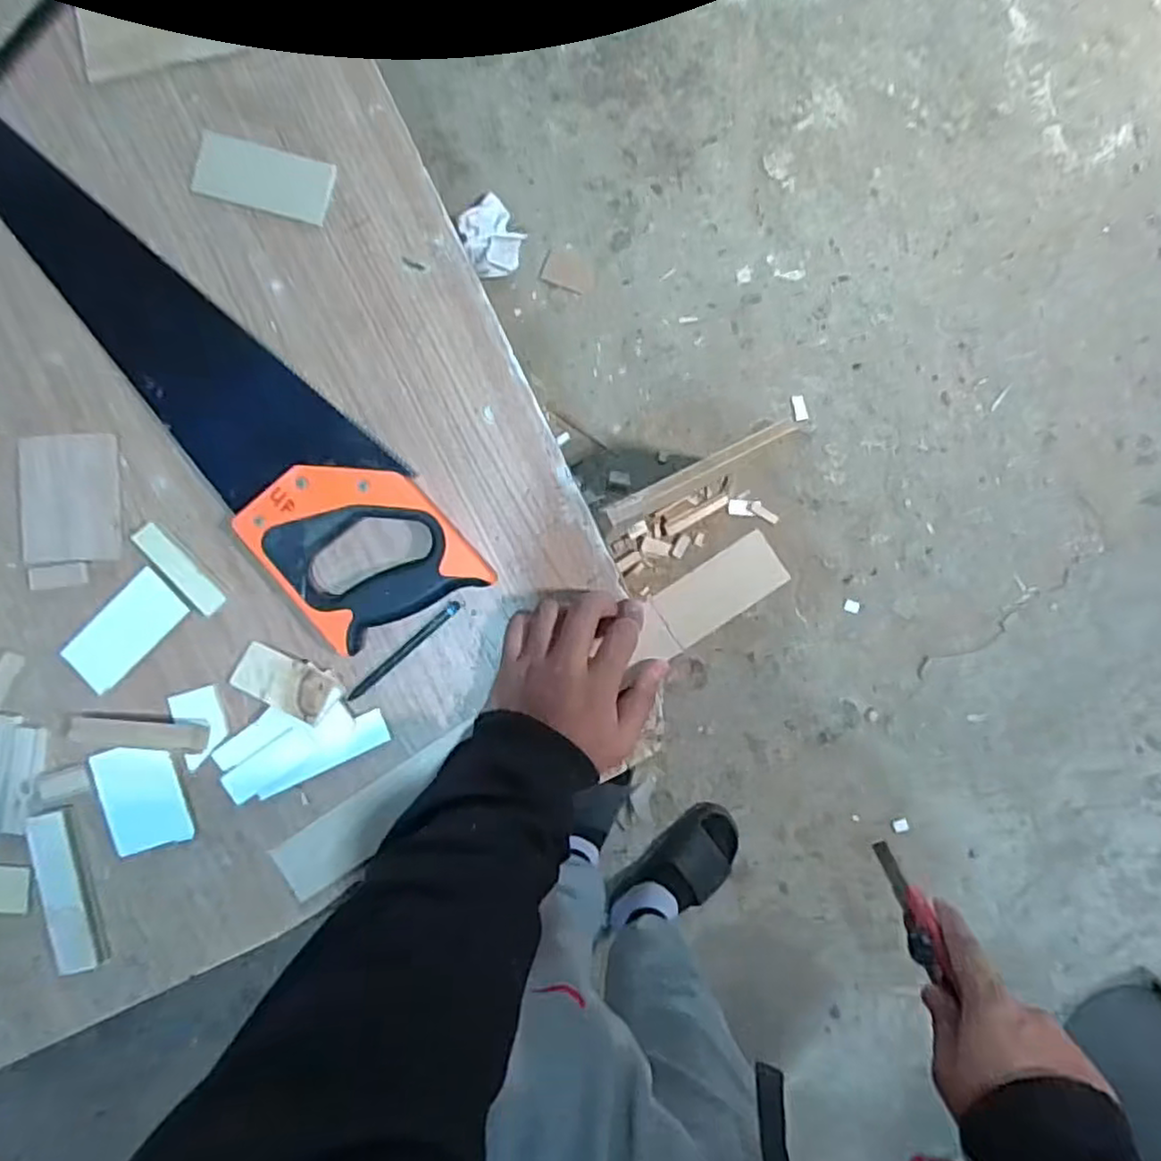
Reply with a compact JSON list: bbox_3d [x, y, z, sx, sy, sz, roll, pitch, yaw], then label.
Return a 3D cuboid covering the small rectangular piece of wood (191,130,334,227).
[{"bbox_3d":[-0.223,-0.282,0.485,0.097,0.006,0.044,16,88,2],"label":"small rectangular piece of wood"}]

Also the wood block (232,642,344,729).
[{"bbox_3d":[-0.204,0.071,0.478,0.073,0.009,0.036,20,90,0],"label":"wood block"}]

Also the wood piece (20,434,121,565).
[{"bbox_3d":[-0.355,-0.057,0.481,0.067,0.007,0.087,-1,90,0],"label":"wood piece"}]

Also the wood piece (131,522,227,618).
[{"bbox_3d":[-0.278,-0.008,0.479,0.020,0.007,0.074,-45,90,0],"label":"wood piece"}]

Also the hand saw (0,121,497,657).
[{"bbox_3d":[-0.273,-0.163,0.482,0.114,0.020,0.502,-41,90,0],"label":"hand saw"}]

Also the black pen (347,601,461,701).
[{"bbox_3d":[-0.124,0.048,0.487,0.099,0.006,0.009,-40,90,0],"label":"black pen"}]

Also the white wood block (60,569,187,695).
[{"bbox_3d":[-0.319,0.036,0.484,0.087,0.005,0.042,-43,90,0],"label":"white wood block"}]

